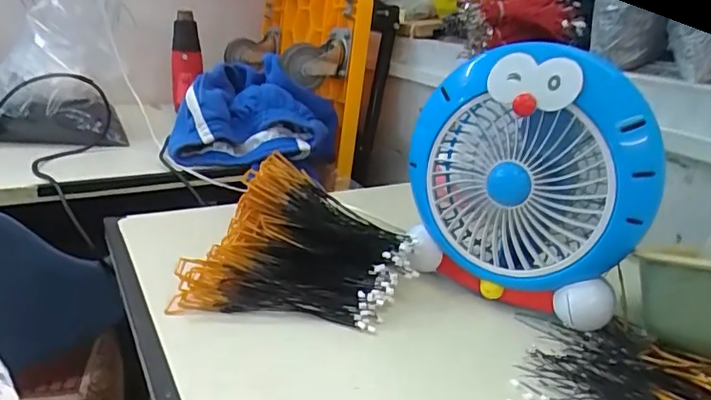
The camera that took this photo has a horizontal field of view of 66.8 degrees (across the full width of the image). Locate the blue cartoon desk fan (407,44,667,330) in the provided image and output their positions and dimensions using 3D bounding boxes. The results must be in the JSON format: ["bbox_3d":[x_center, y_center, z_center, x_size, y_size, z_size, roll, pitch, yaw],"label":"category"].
[{"bbox_3d":[0.180,-0.022,0.569,0.246,0.250,0.130,17,24,30],"label":"blue cartoon desk fan"}]

